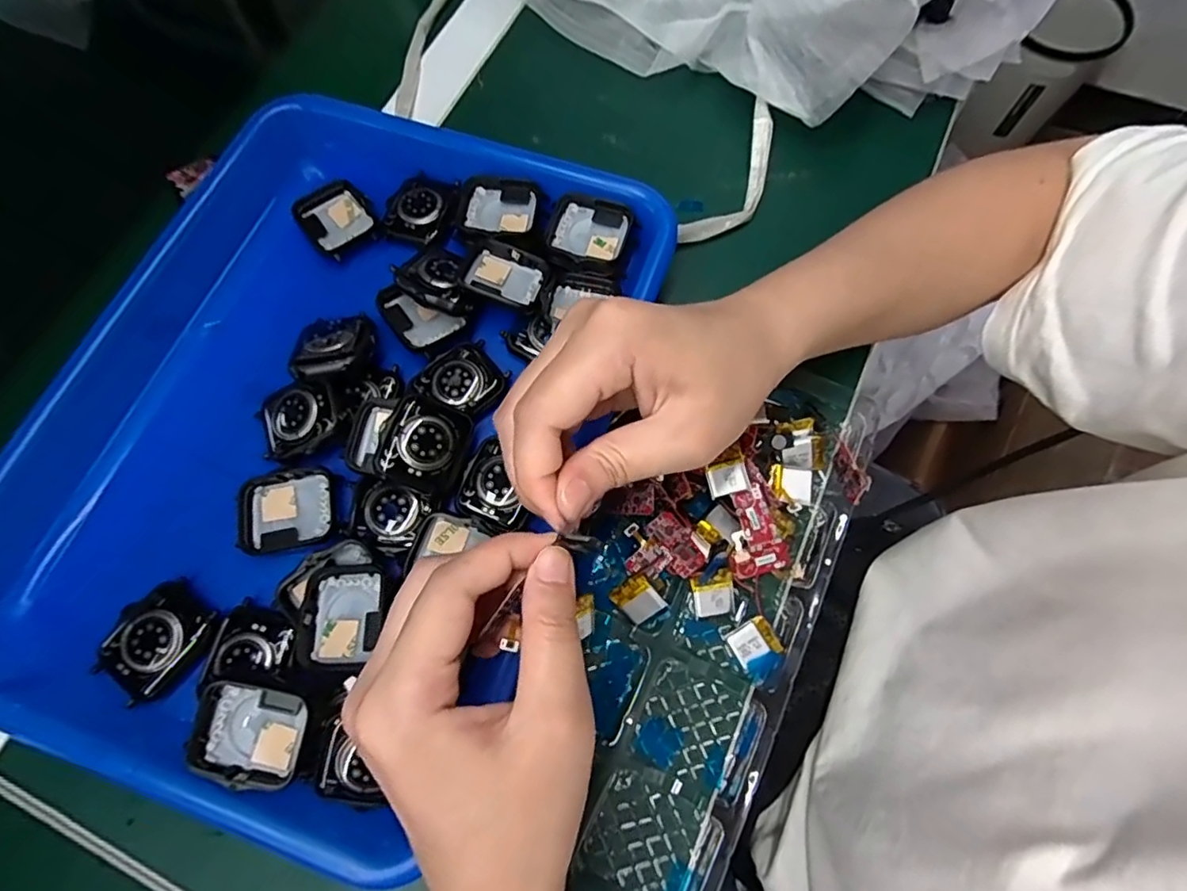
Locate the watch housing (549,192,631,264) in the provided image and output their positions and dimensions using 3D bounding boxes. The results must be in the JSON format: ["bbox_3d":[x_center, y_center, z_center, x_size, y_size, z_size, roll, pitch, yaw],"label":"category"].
[{"bbox_3d":[-0.003,-0.112,0.298,0.040,0.008,0.036,16,74,7],"label":"watch housing"}]

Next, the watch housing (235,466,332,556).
[{"bbox_3d":[-0.140,0.030,0.261,0.042,0.009,0.036,-11,72,-2],"label":"watch housing"}]

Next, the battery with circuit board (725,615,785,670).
[{"bbox_3d":[0.073,0.089,0.258,0.020,0.004,0.018,-29,74,-7],"label":"battery with circuit board"}]

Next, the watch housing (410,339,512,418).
[{"bbox_3d":[-0.064,-0.032,0.277,0.039,0.006,0.036,-42,76,-11],"label":"watch housing"}]

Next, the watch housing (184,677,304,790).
[{"bbox_3d":[-0.132,0.109,0.217,0.040,0.015,0.035,7,73,4],"label":"watch housing"}]

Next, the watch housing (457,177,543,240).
[{"bbox_3d":[-0.050,-0.125,0.303,0.040,0.007,0.038,8,73,4],"label":"watch housing"}]

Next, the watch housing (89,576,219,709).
[{"bbox_3d":[-0.186,0.082,0.243,0.035,0.014,0.042,39,77,13],"label":"watch housing"}]

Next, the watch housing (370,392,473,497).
[{"bbox_3d":[-0.076,-0.001,0.258,0.037,0.011,0.042,23,72,-15],"label":"watch housing"}]

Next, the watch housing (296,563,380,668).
[{"bbox_3d":[-0.106,0.071,0.240,0.032,0.007,0.041,6,73,4],"label":"watch housing"}]

